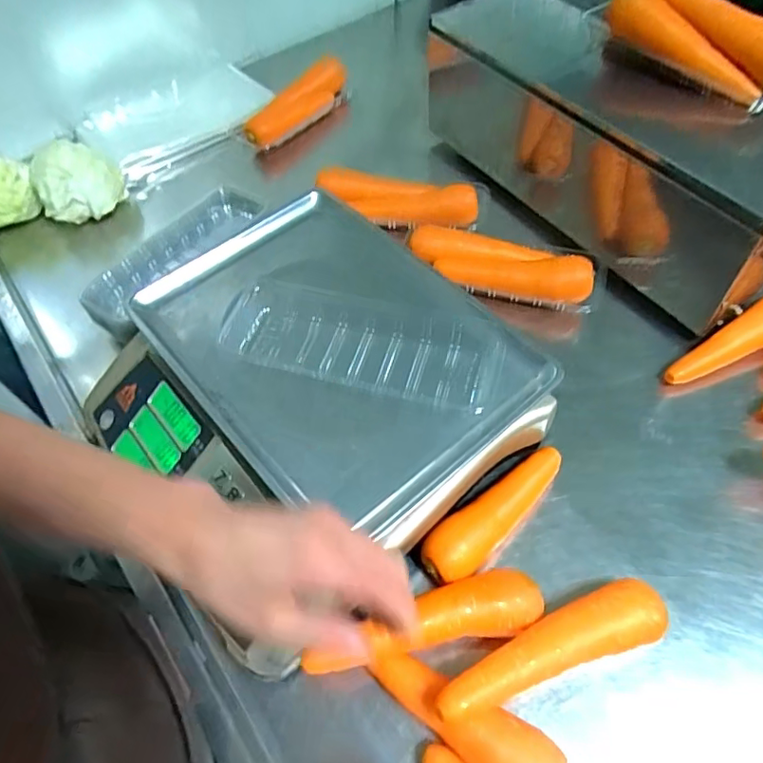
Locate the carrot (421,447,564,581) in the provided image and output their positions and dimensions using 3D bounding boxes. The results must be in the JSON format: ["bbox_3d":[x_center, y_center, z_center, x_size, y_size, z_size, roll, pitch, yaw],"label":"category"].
[{"bbox_3d":[0.100,0.122,0.497,0.144,0.053,0.044,-35,59,-18],"label":"carrot"}]

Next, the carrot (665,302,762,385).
[{"bbox_3d":[0.365,-0.042,0.582,0.179,0.038,0.041,-26,57,-12],"label":"carrot"}]

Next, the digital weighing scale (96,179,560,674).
[{"bbox_3d":[-0.077,0.017,0.528,0.321,0.131,0.340,-37,60,-19],"label":"digital weighing scale"}]

